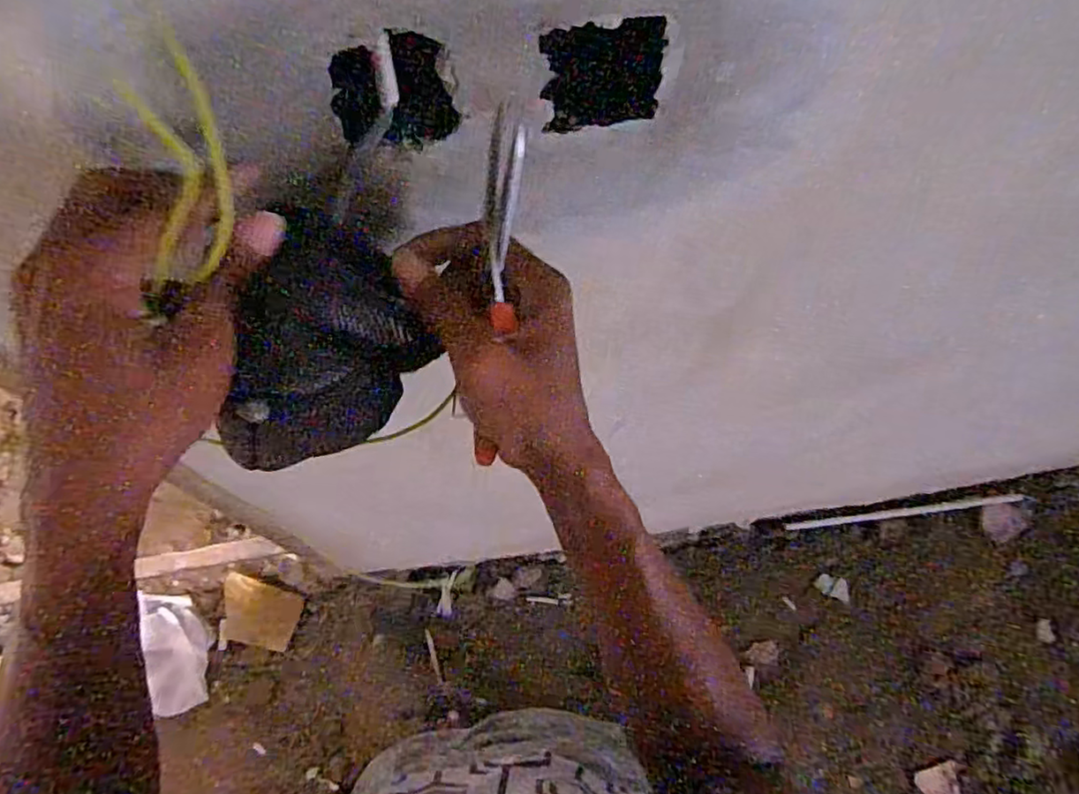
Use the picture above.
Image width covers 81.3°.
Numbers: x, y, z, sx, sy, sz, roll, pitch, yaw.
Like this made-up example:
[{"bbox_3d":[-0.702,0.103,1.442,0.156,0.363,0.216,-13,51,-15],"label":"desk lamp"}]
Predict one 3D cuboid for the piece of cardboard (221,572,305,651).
[{"bbox_3d":[-0.662,0.510,1.478,0.181,0.009,0.143,23,80,-23],"label":"piece of cardboard"}]

